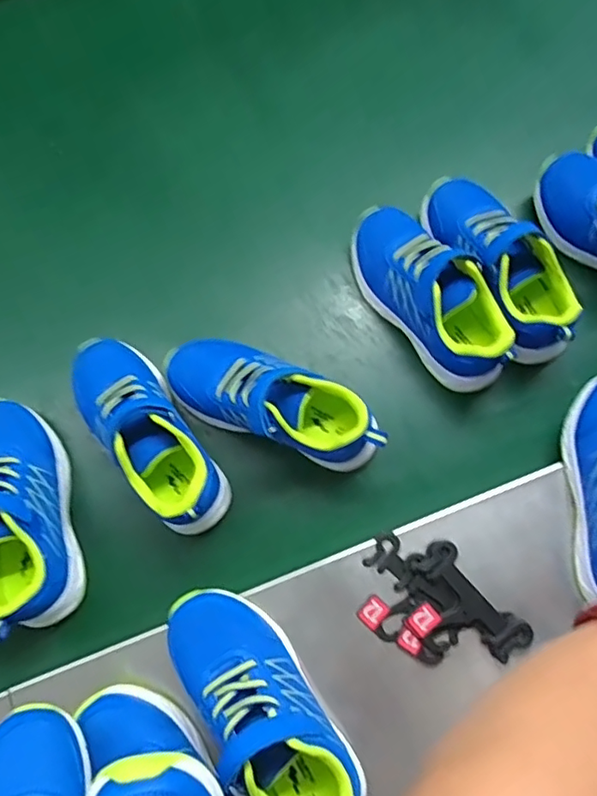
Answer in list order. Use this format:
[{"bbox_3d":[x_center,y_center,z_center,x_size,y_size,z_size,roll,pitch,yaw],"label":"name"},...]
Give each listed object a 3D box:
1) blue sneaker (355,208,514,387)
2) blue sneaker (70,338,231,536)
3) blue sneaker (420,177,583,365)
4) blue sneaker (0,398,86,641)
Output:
[{"bbox_3d":[0.122,-0.101,0.520,0.075,0.078,0.198,-33,77,-7],"label":"blue sneaker"},{"bbox_3d":[-0.141,0.027,0.491,0.081,0.072,0.203,-36,78,-7],"label":"blue sneaker"},{"bbox_3d":[0.184,-0.128,0.528,0.085,0.075,0.205,-26,77,-5],"label":"blue sneaker"},{"bbox_3d":[-0.251,0.095,0.476,0.077,0.072,0.200,-17,76,-3],"label":"blue sneaker"}]

